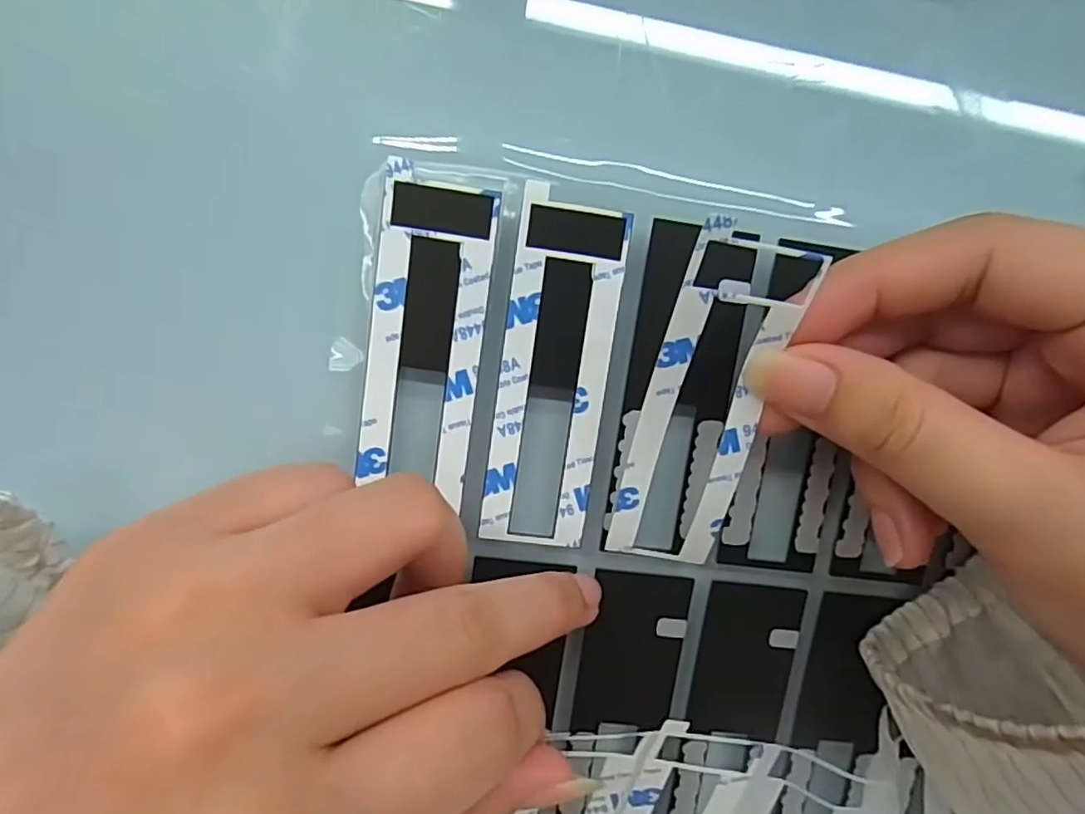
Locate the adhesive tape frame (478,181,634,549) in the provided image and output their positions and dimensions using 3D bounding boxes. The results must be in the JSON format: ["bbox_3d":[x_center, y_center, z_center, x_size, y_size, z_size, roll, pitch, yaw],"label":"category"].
[{"bbox_3d":[0.003,-0.008,0.160,0.028,0.004,0.089,7,99,-6],"label":"adhesive tape frame"}]

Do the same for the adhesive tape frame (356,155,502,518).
[{"bbox_3d":[-0.029,-0.017,0.155,0.028,0.005,0.078,8,96,-5],"label":"adhesive tape frame"}]

